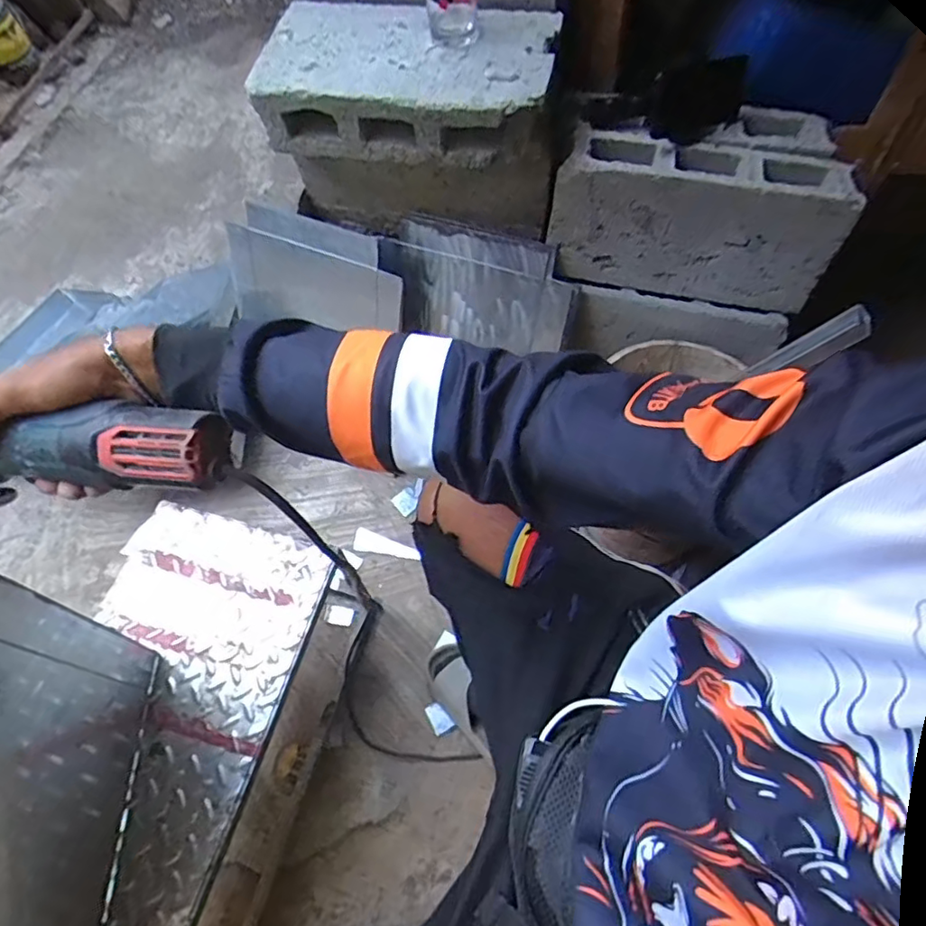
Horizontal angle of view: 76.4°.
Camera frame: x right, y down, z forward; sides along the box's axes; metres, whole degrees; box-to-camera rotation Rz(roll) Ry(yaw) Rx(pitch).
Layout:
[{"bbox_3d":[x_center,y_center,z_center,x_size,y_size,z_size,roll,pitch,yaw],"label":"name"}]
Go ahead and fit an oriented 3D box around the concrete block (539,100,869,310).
[{"bbox_3d":[0.360,-0.419,0.928,0.399,0.202,0.229,10,62,7],"label":"concrete block"}]

